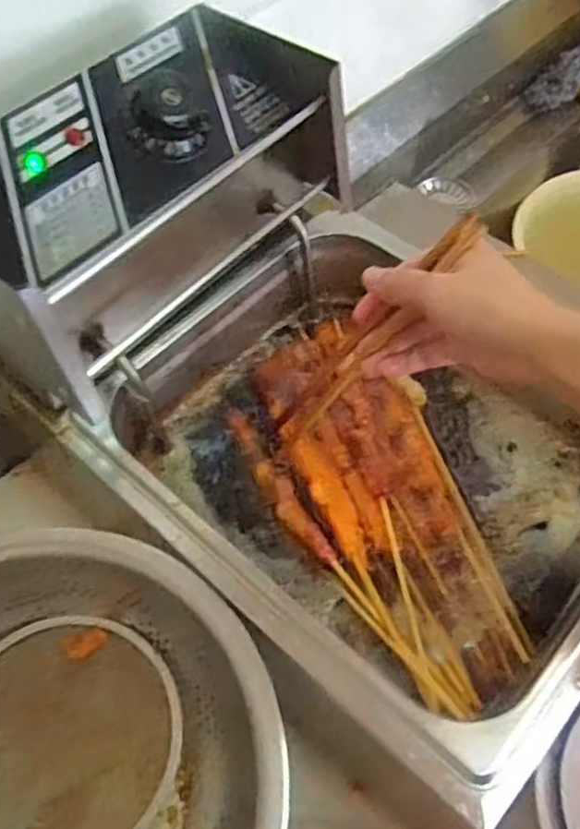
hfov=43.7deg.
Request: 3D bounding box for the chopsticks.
[{"bbox_3d":[0.050,-0.048,0.450,0.011,0.188,0.019,5,46,-44],"label":"chopsticks"}]

